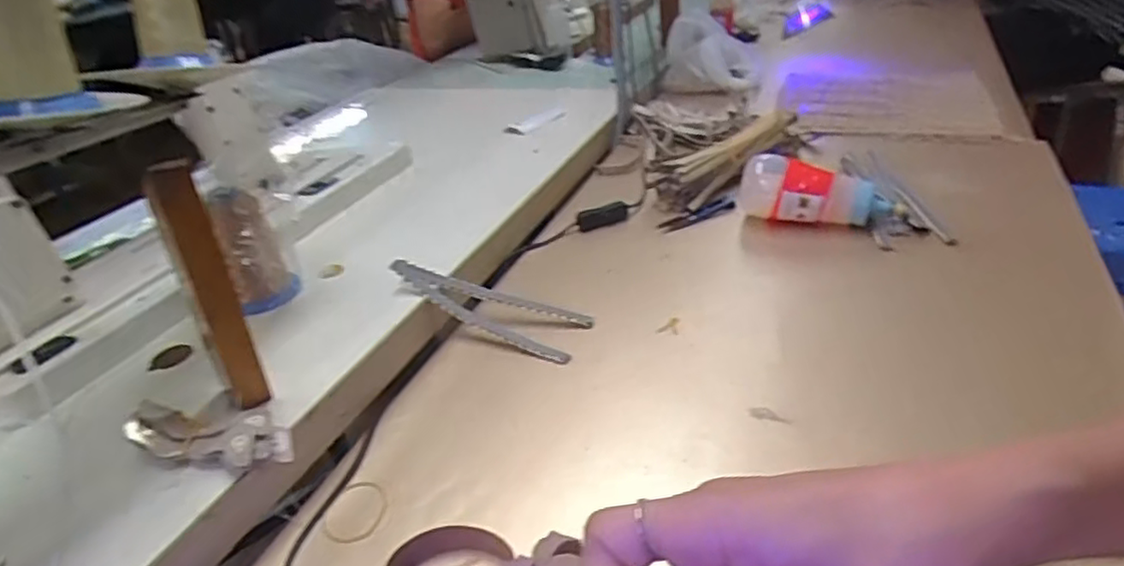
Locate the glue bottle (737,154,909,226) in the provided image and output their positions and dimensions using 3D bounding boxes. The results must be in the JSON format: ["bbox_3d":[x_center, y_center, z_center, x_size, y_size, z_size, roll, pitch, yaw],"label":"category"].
[{"bbox_3d":[0.264,-0.093,0.704,0.155,0.052,0.047,12,36,30],"label":"glue bottle"}]

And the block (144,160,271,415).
[{"bbox_3d":[-0.237,0.012,0.465,0.030,0.195,0.010,-11,31,-8],"label":"block"}]

